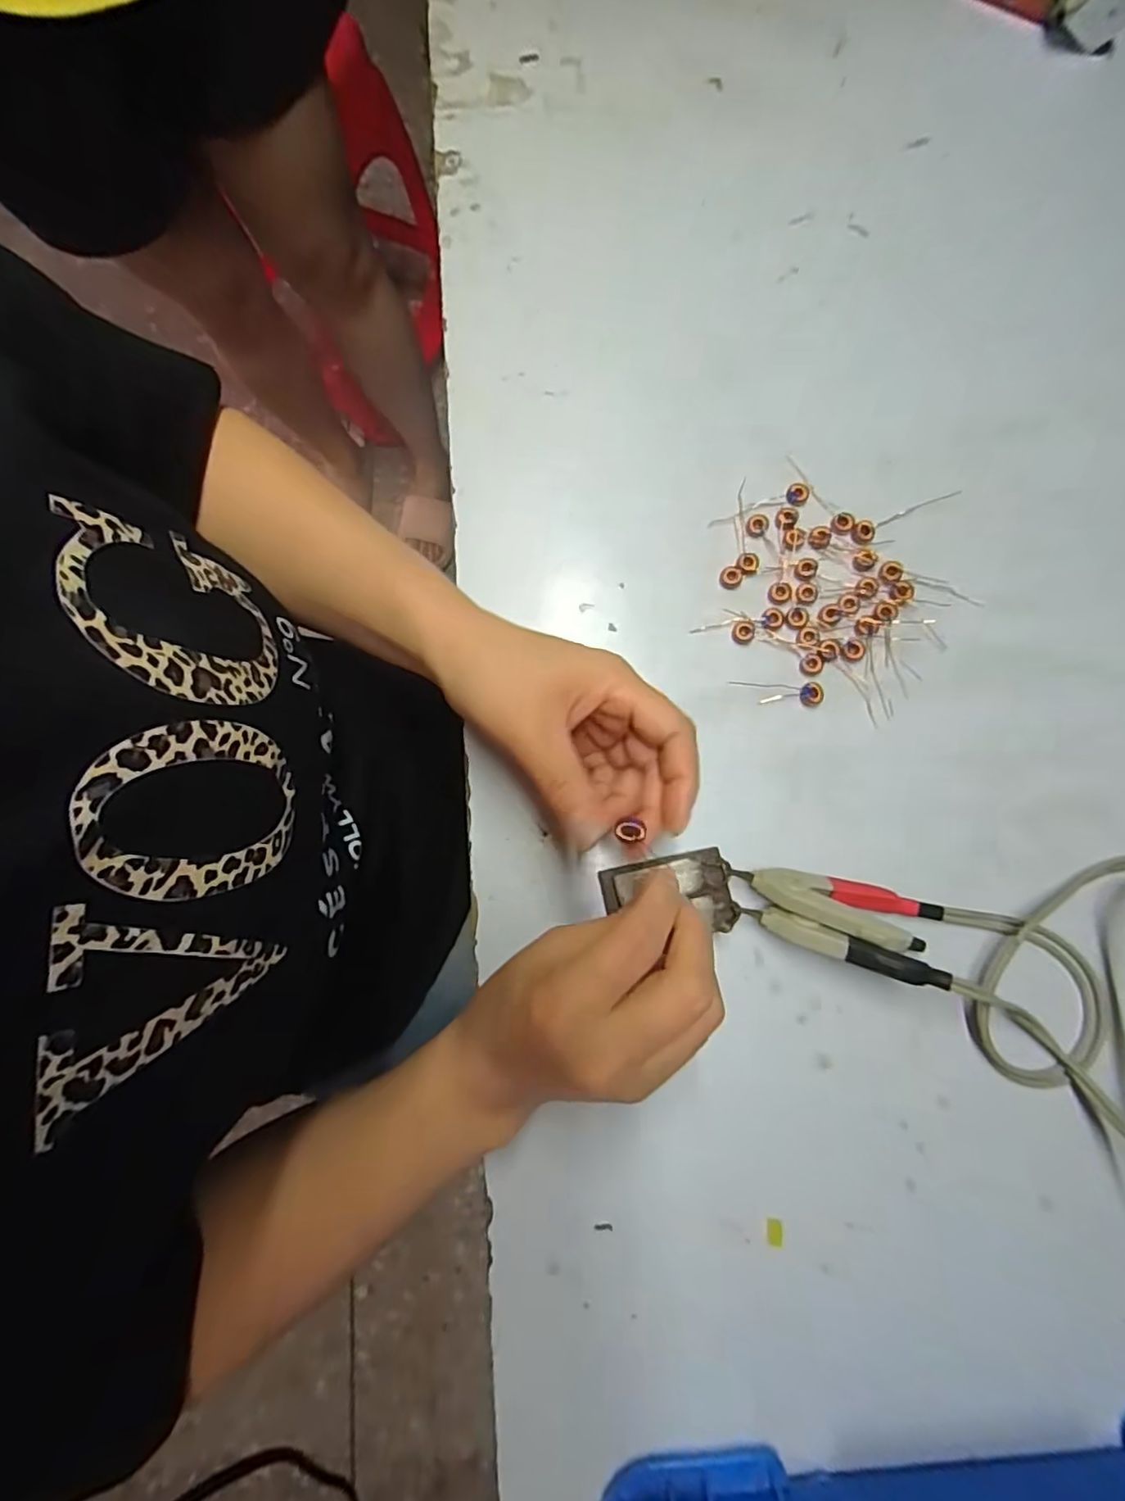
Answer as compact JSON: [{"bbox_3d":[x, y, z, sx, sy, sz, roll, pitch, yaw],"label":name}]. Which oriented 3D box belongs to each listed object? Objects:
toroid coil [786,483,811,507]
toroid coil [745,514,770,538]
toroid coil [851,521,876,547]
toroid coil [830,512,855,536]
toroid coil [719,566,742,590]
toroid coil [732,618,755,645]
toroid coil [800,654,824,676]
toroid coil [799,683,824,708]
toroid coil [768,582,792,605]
[{"bbox_3d":[0.143,-0.155,0.355,0.012,0.004,0.014,16,80,5],"label":"toroid coil"},{"bbox_3d":[0.118,-0.136,0.354,0.013,0.004,0.015,31,81,7],"label":"toroid coil"},{"bbox_3d":[0.179,-0.129,0.350,0.013,0.004,0.015,36,82,8],"label":"toroid coil"},{"bbox_3d":[0.168,-0.136,0.352,0.013,0.004,0.014,0,79,1],"label":"toroid coil"},{"bbox_3d":[0.100,-0.103,0.349,0.013,0.004,0.014,0,79,1],"label":"toroid coil"},{"bbox_3d":[0.106,-0.069,0.342,0.013,0.004,0.014,0,79,1],"label":"toroid coil"},{"bbox_3d":[0.143,-0.049,0.337,0.014,0.004,0.012,-35,80,-5],"label":"toroid coil"},{"bbox_3d":[0.142,-0.032,0.335,0.013,0.004,0.013,0,79,1],"label":"toroid coil"},{"bbox_3d":[0.128,-0.092,0.345,0.013,0.004,0.014,0,79,1],"label":"toroid coil"}]

